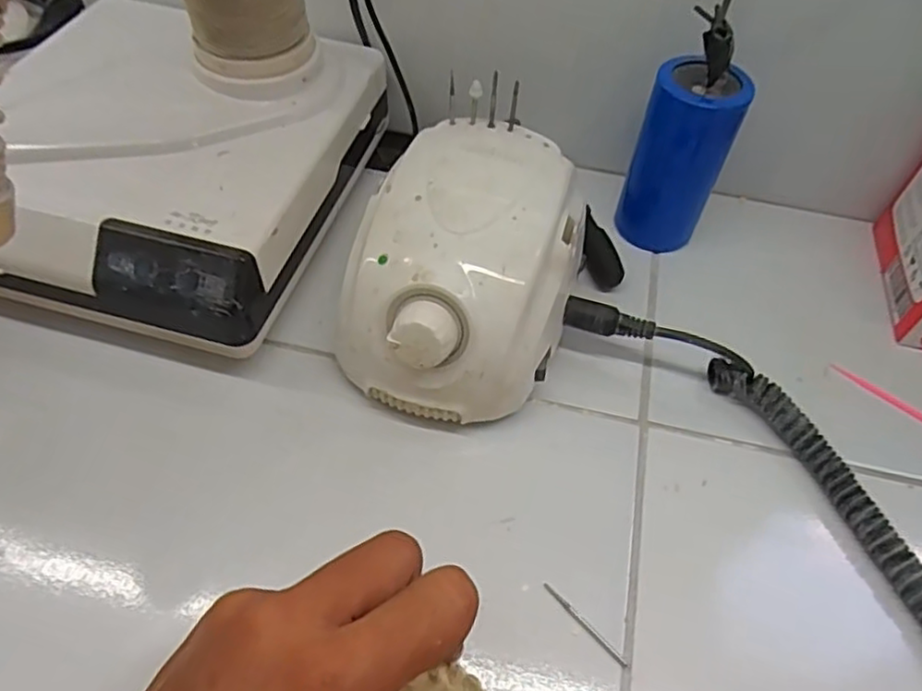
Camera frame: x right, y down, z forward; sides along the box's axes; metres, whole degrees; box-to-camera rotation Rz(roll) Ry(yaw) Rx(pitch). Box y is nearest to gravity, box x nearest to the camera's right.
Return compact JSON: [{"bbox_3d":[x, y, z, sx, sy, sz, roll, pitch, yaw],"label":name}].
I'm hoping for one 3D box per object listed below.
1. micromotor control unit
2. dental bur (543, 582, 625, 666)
[{"bbox_3d":[0.004,-0.037,0.331,0.103,0.085,0.136,16,53,8],"label":"micromotor control unit"},{"bbox_3d":[0.051,0.115,0.272,0.004,0.004,0.043,-35,63,-27],"label":"dental bur"}]

